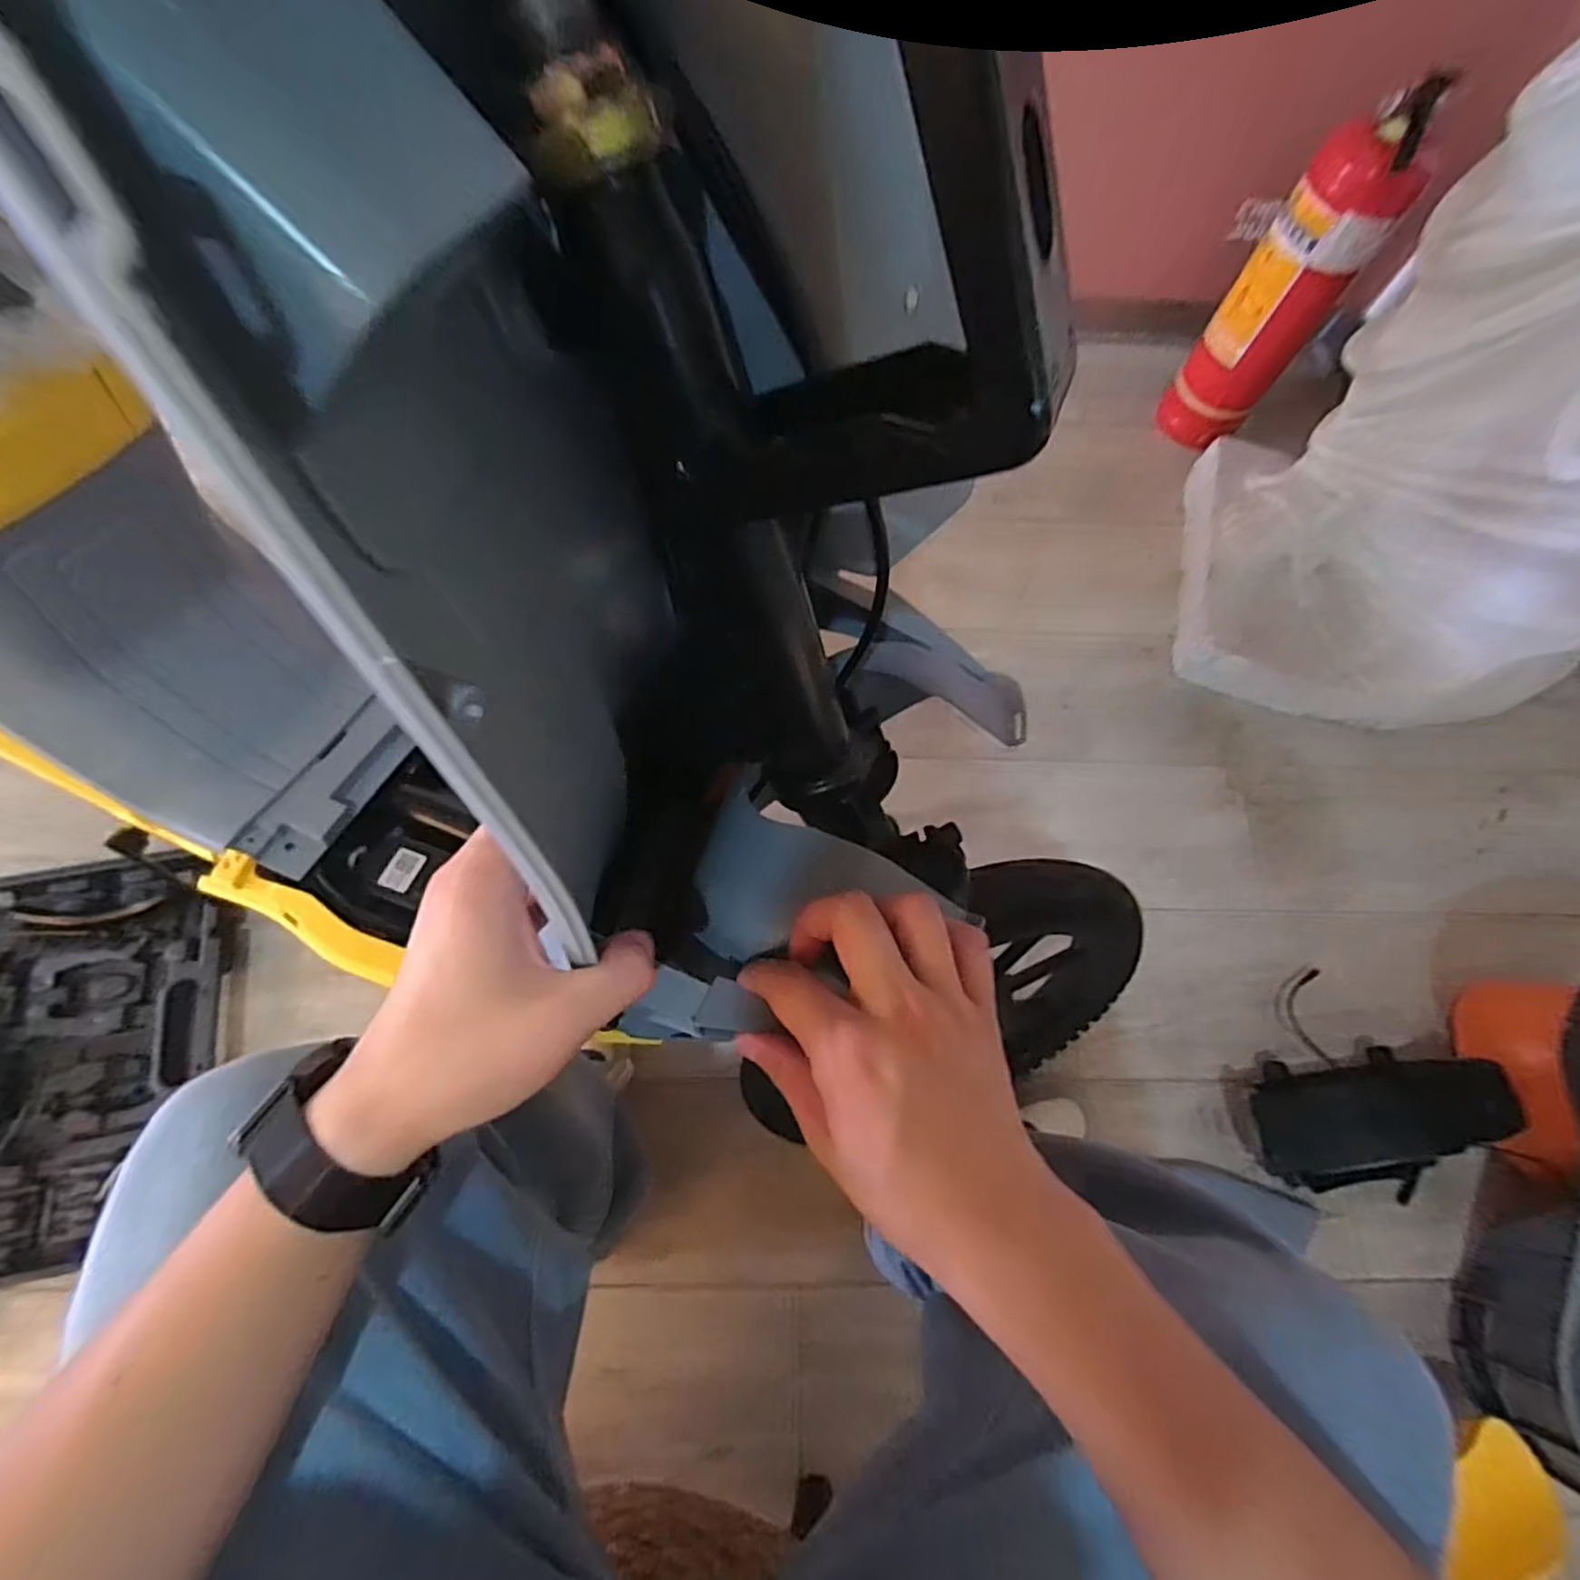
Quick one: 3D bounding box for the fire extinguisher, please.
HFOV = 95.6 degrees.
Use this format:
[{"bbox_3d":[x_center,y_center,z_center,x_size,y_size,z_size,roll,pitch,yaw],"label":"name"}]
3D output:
[{"bbox_3d":[0.656,-0.657,0.963,0.127,0.418,0.139,34,72,9],"label":"fire extinguisher"}]

